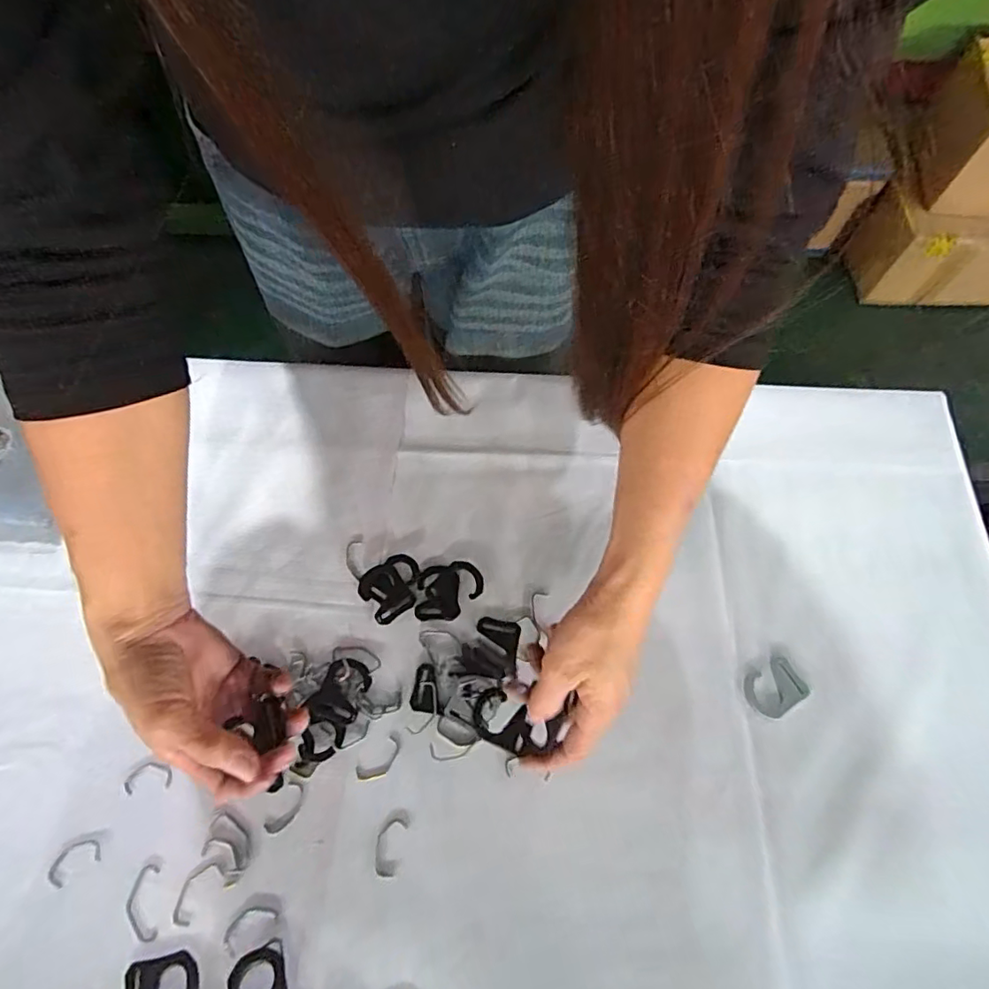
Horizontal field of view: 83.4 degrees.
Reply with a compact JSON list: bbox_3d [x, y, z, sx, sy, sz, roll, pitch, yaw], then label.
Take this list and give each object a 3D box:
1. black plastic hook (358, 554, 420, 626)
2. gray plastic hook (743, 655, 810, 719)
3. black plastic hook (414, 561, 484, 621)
[{"bbox_3d":[-0.082,0.074,0.446,0.050,0.004,0.044,-35,70,-14],"label":"black plastic hook"},{"bbox_3d":[0.208,0.144,0.413,0.044,0.004,0.034,-29,69,-11],"label":"gray plastic hook"},{"bbox_3d":[-0.036,0.076,0.443,0.051,0.004,0.046,0,66,1],"label":"black plastic hook"}]

